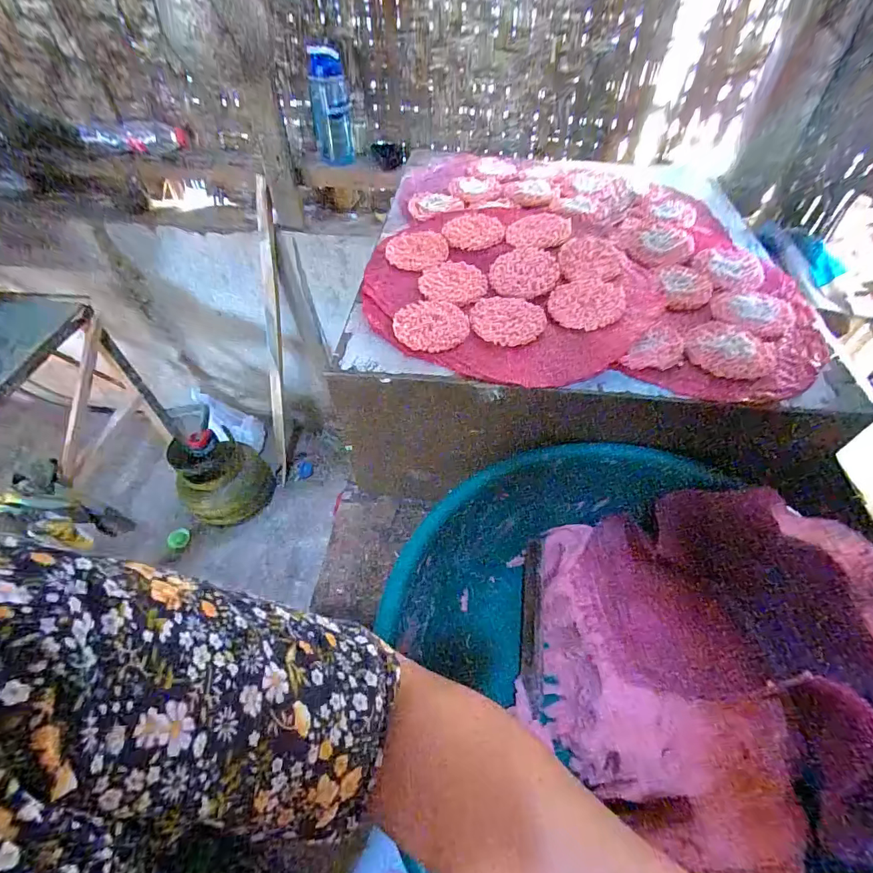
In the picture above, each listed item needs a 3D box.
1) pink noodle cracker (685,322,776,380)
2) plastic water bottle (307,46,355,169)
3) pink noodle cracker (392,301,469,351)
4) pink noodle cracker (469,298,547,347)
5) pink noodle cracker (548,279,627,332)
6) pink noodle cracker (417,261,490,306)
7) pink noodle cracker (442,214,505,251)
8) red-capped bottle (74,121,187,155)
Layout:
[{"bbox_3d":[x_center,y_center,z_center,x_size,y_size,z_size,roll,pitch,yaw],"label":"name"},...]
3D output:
[{"bbox_3d":[0.297,-0.087,0.438,0.078,0.006,0.077,-2,54,2],"label":"pink noodle cracker"},{"bbox_3d":[-0.235,-0.723,0.983,0.086,0.282,0.093,-14,85,-10],"label":"plastic water bottle"},{"bbox_3d":[-0.006,-0.121,0.467,0.079,0.008,0.074,-2,54,2],"label":"pink noodle cracker"},{"bbox_3d":[0.078,-0.131,0.473,0.080,0.004,0.078,-2,54,2],"label":"pink noodle cracker"},{"bbox_3d":[0.168,-0.150,0.482,0.080,0.007,0.078,10,55,10],"label":"pink noodle cracker"},{"bbox_3d":[0.020,-0.184,0.516,0.079,0.007,0.086,-2,54,2],"label":"pink noodle cracker"},{"bbox_3d":[0.049,-0.277,0.578,0.078,0.010,0.088,-1,54,2],"label":"pink noodle cracker"},{"bbox_3d":[-0.730,-0.732,1.045,0.249,0.057,0.063,12,55,8],"label":"red-capped bottle"}]

